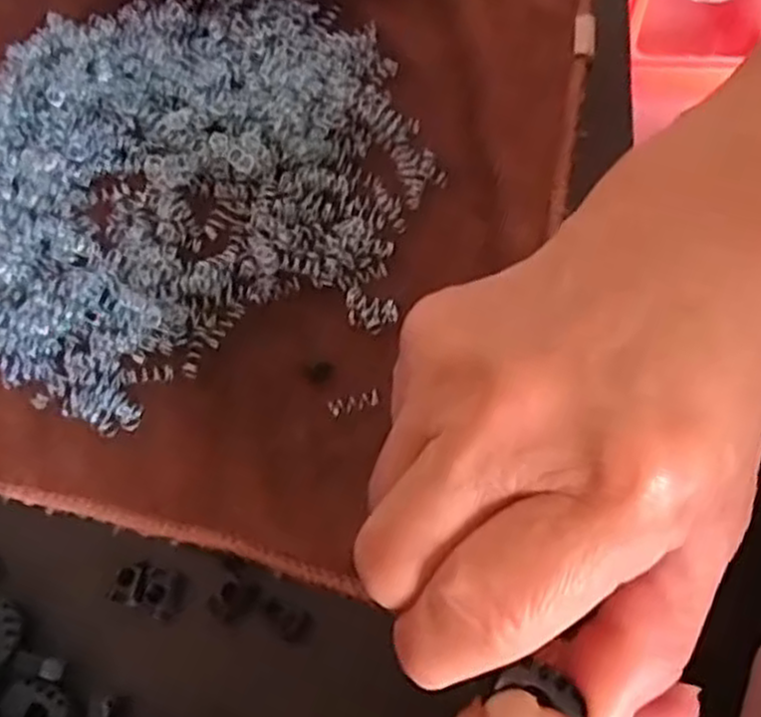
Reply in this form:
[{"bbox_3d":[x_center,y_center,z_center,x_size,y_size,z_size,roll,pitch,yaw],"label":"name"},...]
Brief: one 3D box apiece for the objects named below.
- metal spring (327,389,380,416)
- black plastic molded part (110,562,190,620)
[{"bbox_3d":[-0.009,0.015,0.273,0.017,0.006,0.007,-13,66,1],"label":"metal spring"},{"bbox_3d":[-0.074,0.073,0.254,0.023,0.005,0.014,14,69,13],"label":"black plastic molded part"}]

